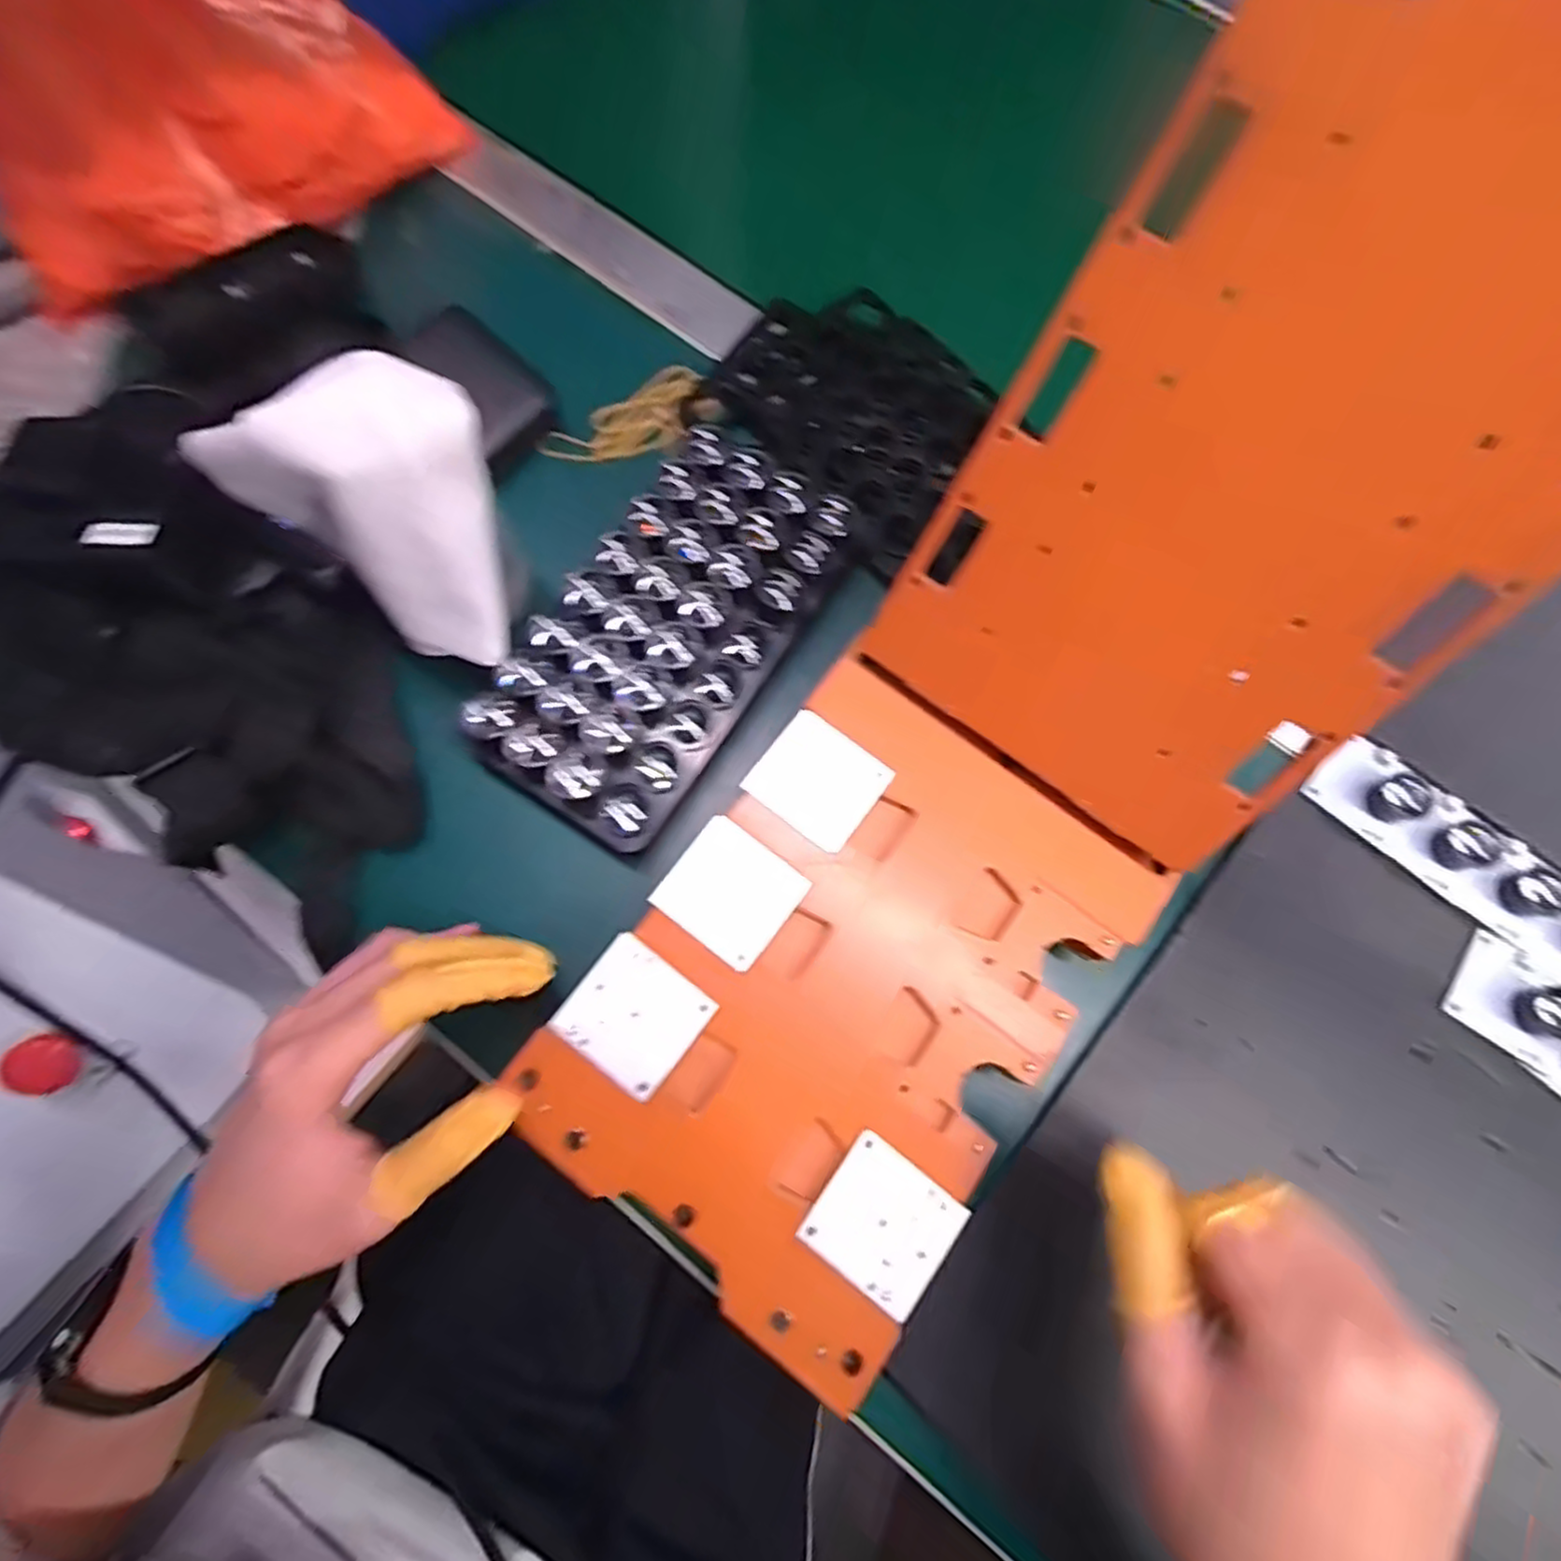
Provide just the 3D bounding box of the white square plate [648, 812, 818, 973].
[{"bbox_3d":[-0.020,0.045,0.293,0.049,0.004,0.046,37,77,7],"label":"white square plate"}]

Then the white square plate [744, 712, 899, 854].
[{"bbox_3d":[0.016,0.000,0.307,0.050,0.004,0.045,36,77,7],"label":"white square plate"}]

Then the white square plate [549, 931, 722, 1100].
[{"bbox_3d":[-0.057,0.091,0.280,0.049,0.004,0.046,37,77,8],"label":"white square plate"}]

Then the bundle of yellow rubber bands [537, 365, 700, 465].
[{"bbox_3d":[-0.081,-0.193,0.392,0.091,0.009,0.038,-40,80,-11],"label":"bundle of yellow rubber bands"}]

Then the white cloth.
[{"bbox_3d":[-0.148,-0.105,0.282,0.084,0.102,0.072,32,76,6],"label":"white cloth"}]

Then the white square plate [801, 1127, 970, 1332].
[{"bbox_3d":[0.038,0.162,0.263,0.048,0.004,0.044,36,77,7],"label":"white square plate"}]

